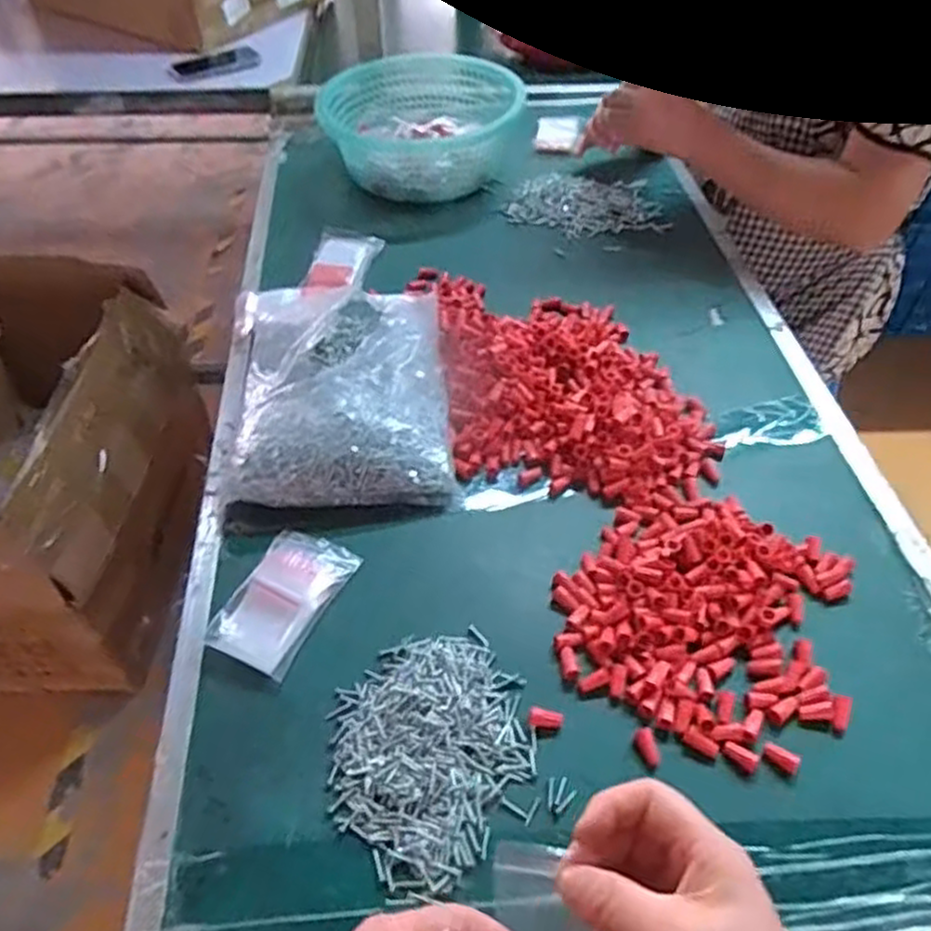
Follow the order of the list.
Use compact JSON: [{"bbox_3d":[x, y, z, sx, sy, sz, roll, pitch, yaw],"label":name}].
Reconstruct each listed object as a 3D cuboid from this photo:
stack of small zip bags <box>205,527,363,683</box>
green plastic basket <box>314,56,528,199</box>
[{"bbox_3d":[-0.142,0.102,0.575,0.074,0.010,0.117,20,51,17],"label":"stack of small zip bags"},{"bbox_3d":[-0.063,-0.474,1.027,0.273,0.092,0.261,-7,49,-6],"label":"green plastic basket"}]

